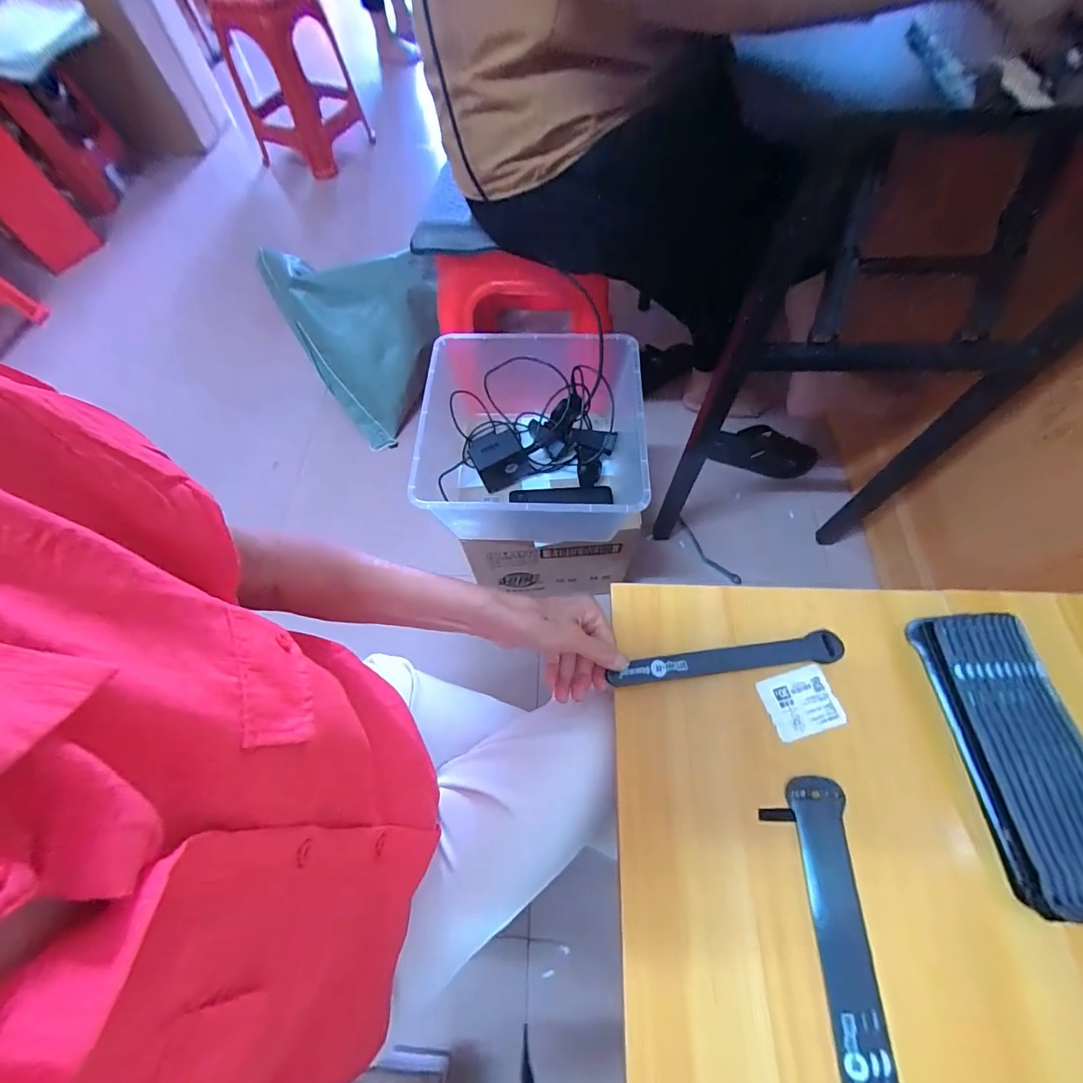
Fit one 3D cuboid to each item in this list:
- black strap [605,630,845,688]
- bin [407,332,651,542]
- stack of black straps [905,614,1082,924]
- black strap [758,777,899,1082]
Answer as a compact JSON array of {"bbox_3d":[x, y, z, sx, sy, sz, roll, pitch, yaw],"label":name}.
[{"bbox_3d":[0.156,0.101,0.391,0.197,0.012,0.022,-7,63,-5],"label":"black strap"},{"bbox_3d":[-0.017,-0.143,0.686,0.323,0.145,0.297,0,63,3],"label":"bin"},{"bbox_3d":[0.361,0.157,0.352,0.078,0.033,0.201,-5,63,0],"label":"stack of black straps"},{"bbox_3d":[0.196,0.273,0.314,0.056,0.004,0.198,1,63,4],"label":"black strap"}]

